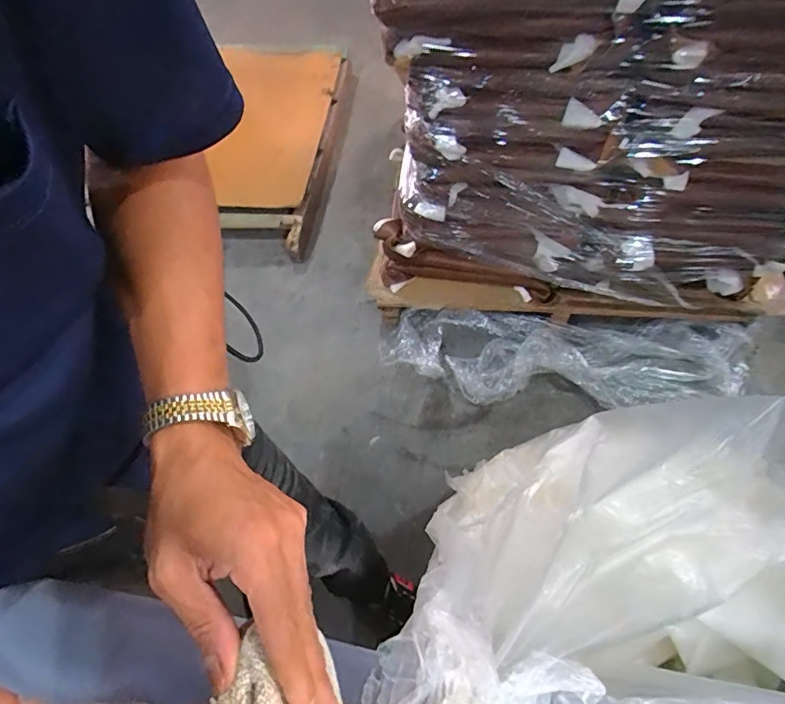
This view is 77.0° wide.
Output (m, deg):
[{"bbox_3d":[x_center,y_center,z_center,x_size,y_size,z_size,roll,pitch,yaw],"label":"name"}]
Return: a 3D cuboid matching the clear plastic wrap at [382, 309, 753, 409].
[{"bbox_3d":[0.421,0.003,1.294,0.882,0.136,0.270,4,61,6],"label":"clear plastic wrap"}]

